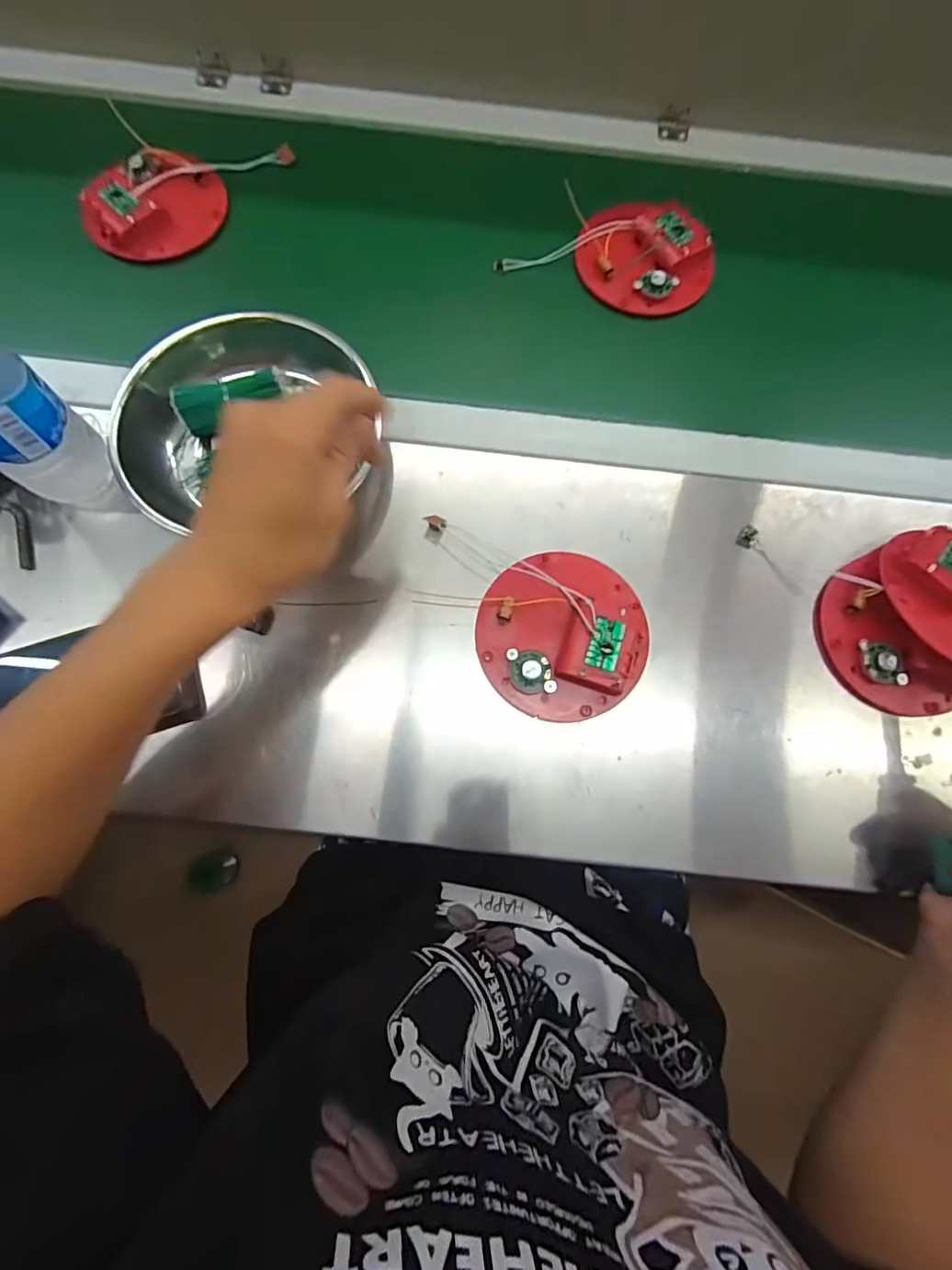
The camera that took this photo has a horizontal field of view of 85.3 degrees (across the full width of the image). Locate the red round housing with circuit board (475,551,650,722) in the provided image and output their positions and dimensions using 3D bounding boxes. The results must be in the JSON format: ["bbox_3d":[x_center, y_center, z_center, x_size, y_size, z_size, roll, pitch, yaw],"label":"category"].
[{"bbox_3d":[0.062,-0.004,0.363,0.117,0.025,0.119,0,76,-2],"label":"red round housing with circuit board"}]

